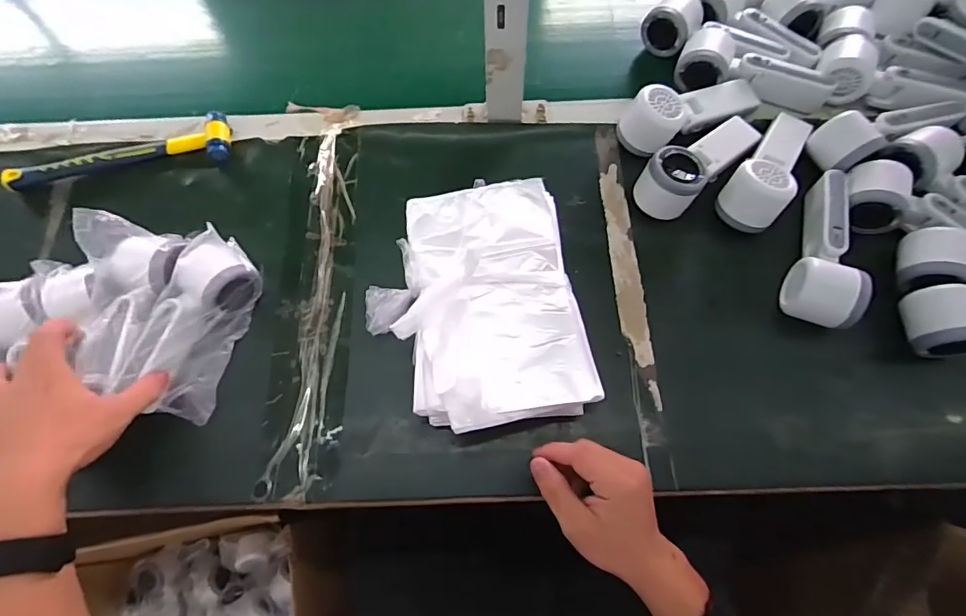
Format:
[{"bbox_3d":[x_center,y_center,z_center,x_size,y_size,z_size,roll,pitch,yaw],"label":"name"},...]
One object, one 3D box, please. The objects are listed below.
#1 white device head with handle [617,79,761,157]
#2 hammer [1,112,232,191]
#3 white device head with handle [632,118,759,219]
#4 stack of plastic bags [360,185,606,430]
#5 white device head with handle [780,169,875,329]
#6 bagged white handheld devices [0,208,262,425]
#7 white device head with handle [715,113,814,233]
[{"bbox_3d":[0.232,-0.223,0.555,0.163,0.052,0.053,-25,70,-10],"label":"white device head with handle"},{"bbox_3d":[-0.413,-0.174,0.573,0.244,0.025,0.060,-10,68,-4],"label":"hammer"},{"bbox_3d":[0.234,-0.158,0.532,0.153,0.050,0.055,-37,72,-14],"label":"white device head with handle"},{"bbox_3d":[-0.008,-0.001,0.463,0.195,0.076,0.218,-10,68,-4],"label":"stack of plastic bags"},{"bbox_3d":[0.331,-0.061,0.483,0.053,0.052,0.164,19,69,7],"label":"white device head with handle"},{"bbox_3d":[-0.358,0.025,0.452,0.293,0.076,0.179,-14,69,-6],"label":"bagged white handheld devices"},{"bbox_3d":[0.300,-0.154,0.524,0.058,0.054,0.154,29,71,11],"label":"white device head with handle"}]

